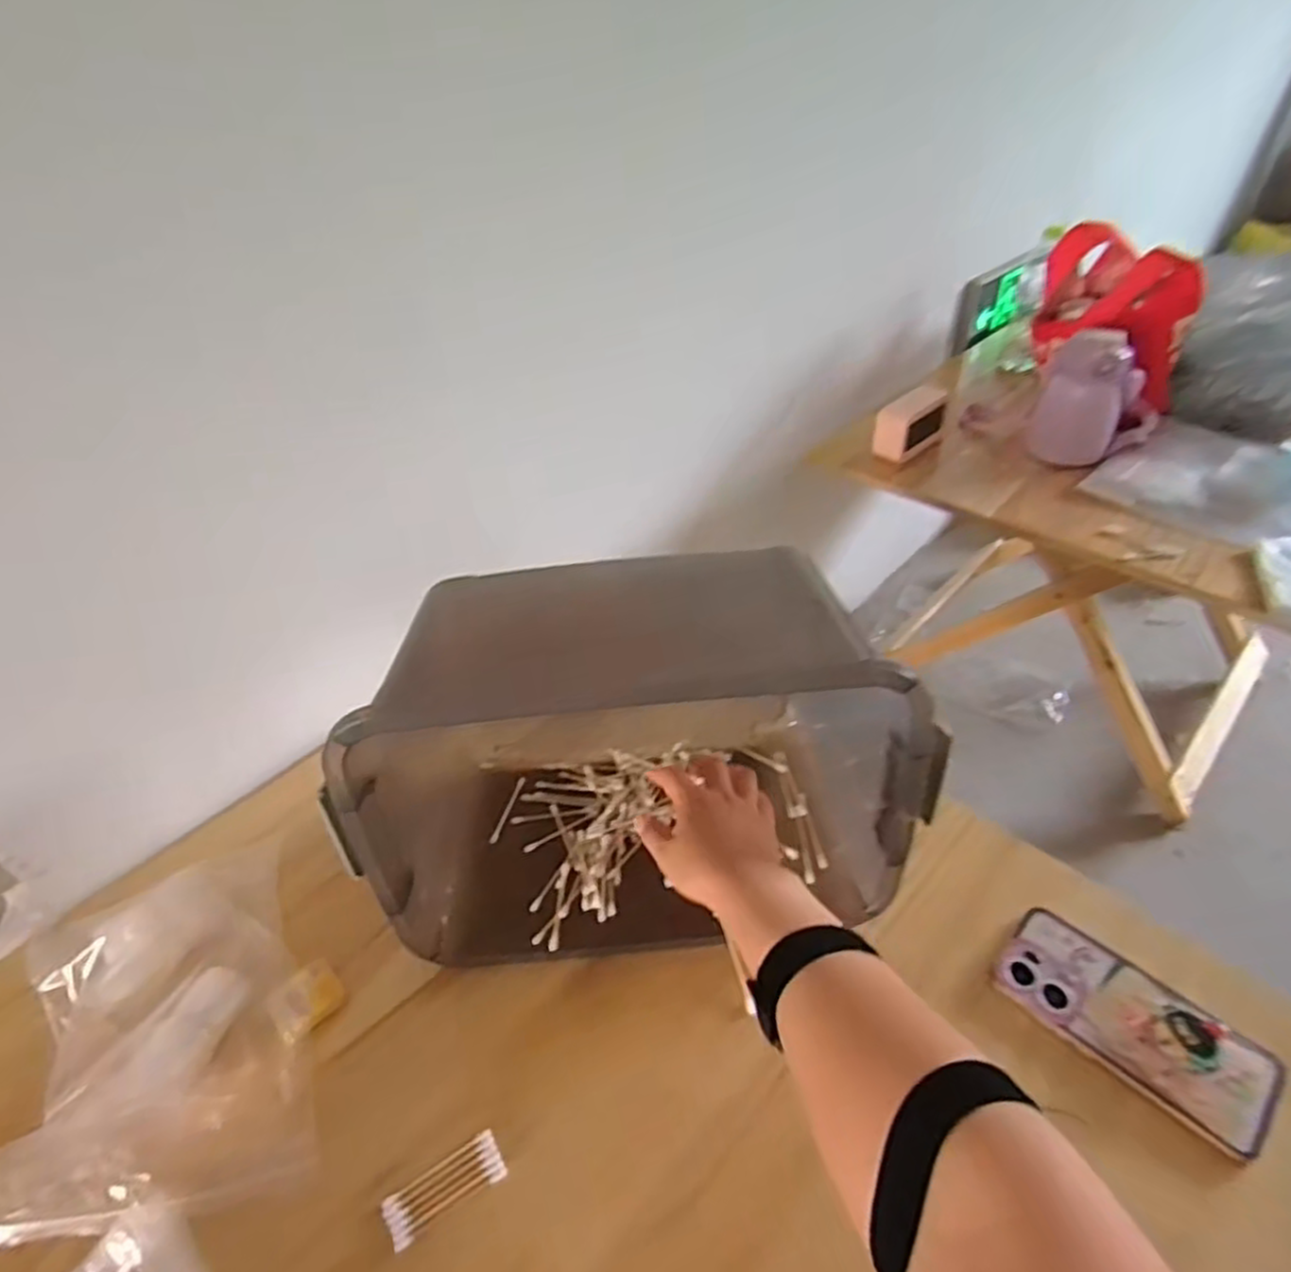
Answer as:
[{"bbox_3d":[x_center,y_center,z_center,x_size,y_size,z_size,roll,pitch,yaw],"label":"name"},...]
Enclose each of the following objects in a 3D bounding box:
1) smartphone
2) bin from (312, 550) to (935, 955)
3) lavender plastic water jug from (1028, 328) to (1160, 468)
[{"bbox_3d":[0.325,0.254,0.493,0.080,0.016,0.159,-34,48,-30],"label":"smartphone"},{"bbox_3d":[-0.003,0.083,0.569,0.399,0.233,0.223,-4,40,0],"label":"bin"},{"bbox_3d":[0.648,-0.338,1.067,0.153,0.185,0.104,24,48,30],"label":"lavender plastic water jug"}]

